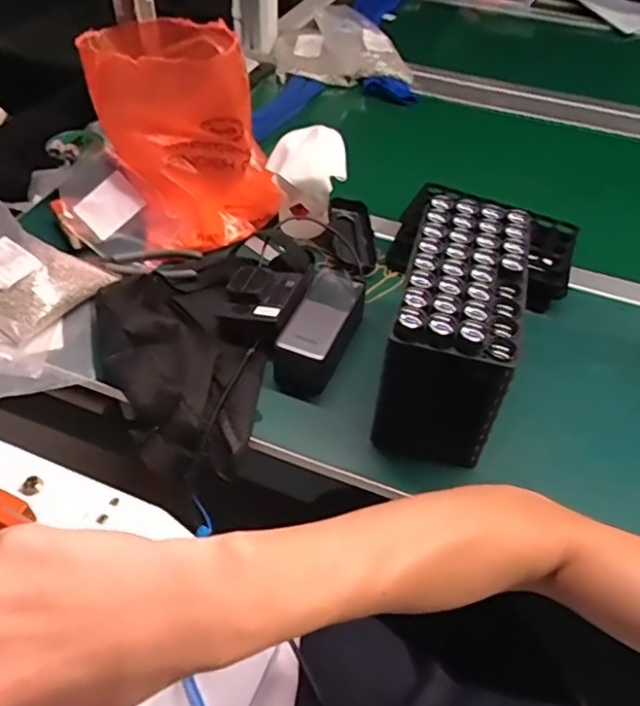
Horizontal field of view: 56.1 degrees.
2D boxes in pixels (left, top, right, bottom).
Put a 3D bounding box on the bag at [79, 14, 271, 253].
[{"bbox_3d":[-0.165,-0.266,0.723,0.161,0.212,0.189,-29,54,-27],"label":"bag"}]

